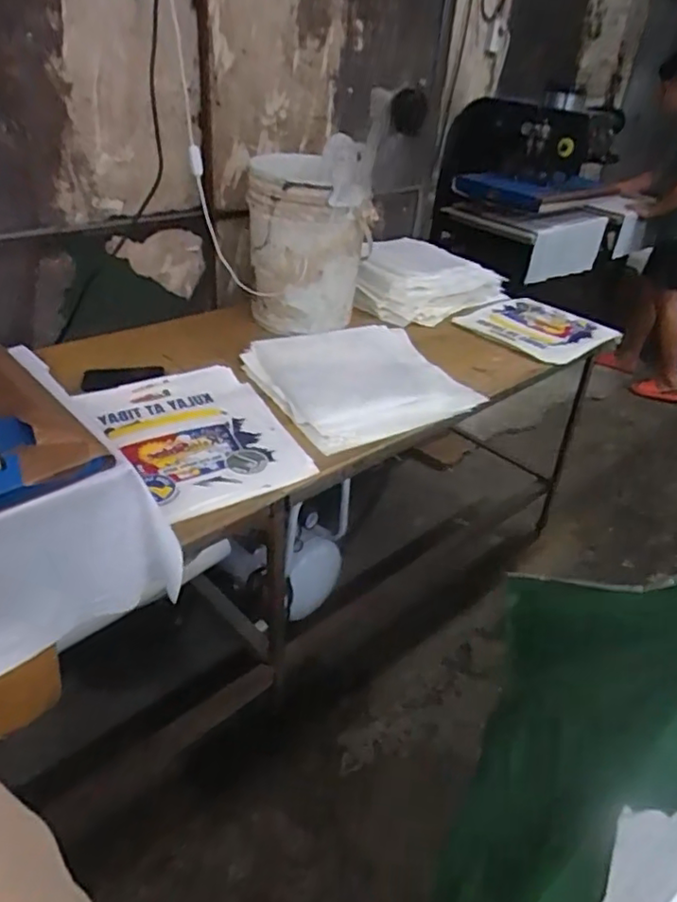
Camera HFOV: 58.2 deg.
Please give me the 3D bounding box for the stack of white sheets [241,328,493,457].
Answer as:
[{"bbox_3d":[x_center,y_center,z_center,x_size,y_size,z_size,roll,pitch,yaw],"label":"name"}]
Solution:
[{"bbox_3d":[0.044,-0.168,1.362,0.424,0.053,0.433,-13,36,-27],"label":"stack of white sheets"}]

